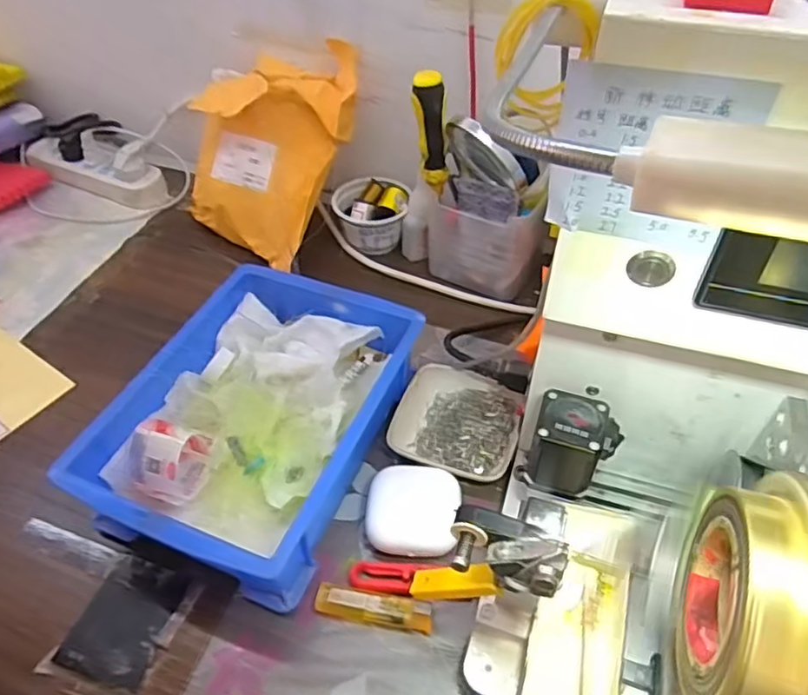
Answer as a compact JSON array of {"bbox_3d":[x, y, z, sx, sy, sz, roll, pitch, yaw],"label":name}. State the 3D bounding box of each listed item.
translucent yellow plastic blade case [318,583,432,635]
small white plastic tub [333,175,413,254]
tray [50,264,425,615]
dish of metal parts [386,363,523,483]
[{"bbox_3d":[-0.020,0.174,0.419,0.077,0.006,0.019,6,67,11],"label":"translucent yellow plastic blade case"},{"bbox_3d":[-0.034,-0.143,0.674,0.075,0.053,0.071,-17,49,-14],"label":"small white plastic tub"},{"bbox_3d":[-0.108,0.052,0.489,0.179,0.076,0.248,16,49,16],"label":"tray"},{"bbox_3d":[0.045,0.060,0.511,0.097,0.021,0.088,18,50,17],"label":"dish of metal parts"}]

